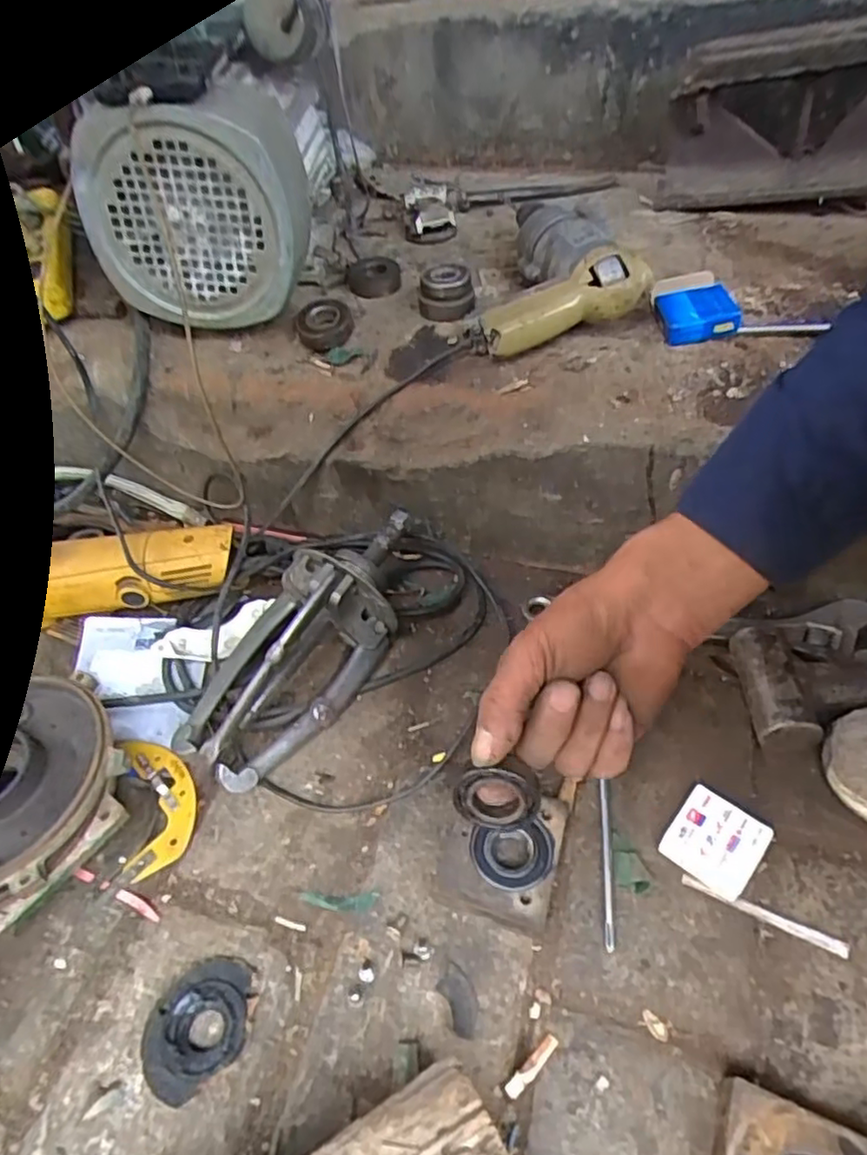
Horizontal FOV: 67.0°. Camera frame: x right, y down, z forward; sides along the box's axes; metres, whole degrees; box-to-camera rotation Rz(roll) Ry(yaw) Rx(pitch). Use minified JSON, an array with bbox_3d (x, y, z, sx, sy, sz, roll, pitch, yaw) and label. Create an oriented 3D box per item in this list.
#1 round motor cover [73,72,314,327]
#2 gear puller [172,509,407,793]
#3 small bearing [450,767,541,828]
[{"bbox_3d":[-0.196,-0.313,0.576,0.169,0.188,0.101,2,48,5],"label":"round motor cover"},{"bbox_3d":[-0.097,0.040,0.501,0.102,0.092,0.236,32,75,27],"label":"gear puller"},{"bbox_3d":[0.034,0.116,0.349,0.044,0.044,0.012,9,29,4],"label":"small bearing"}]

